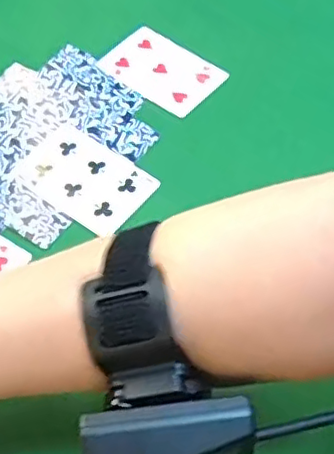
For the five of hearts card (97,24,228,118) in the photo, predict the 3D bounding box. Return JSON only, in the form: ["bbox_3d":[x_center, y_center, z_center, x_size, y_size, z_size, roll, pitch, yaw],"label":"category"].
[{"bbox_3d":[-0.005,-0.121,0.477,0.090,0.005,0.057,36,66,22],"label":"five of hearts card"}]

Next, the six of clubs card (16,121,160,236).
[{"bbox_3d":[-0.055,-0.034,0.421,0.086,0.004,0.058,32,63,20],"label":"six of clubs card"}]

